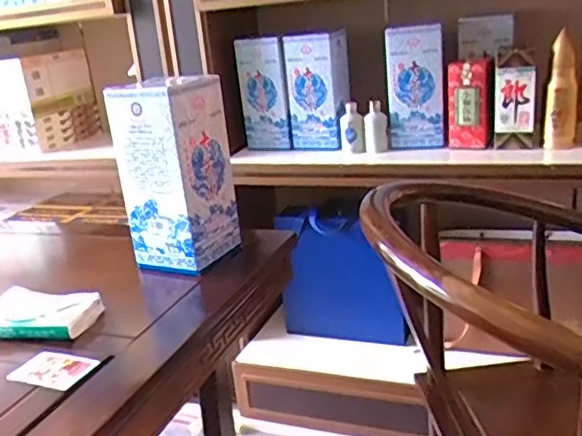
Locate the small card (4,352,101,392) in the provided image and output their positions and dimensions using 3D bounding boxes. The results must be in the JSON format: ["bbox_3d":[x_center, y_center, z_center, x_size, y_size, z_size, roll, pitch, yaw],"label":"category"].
[{"bbox_3d":[-0.272,0.173,0.691,0.097,0.006,0.059,1,23,25],"label":"small card"}]

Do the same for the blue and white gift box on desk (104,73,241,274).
[{"bbox_3d":[-0.175,-0.072,0.935,0.117,0.277,0.124,8,23,35],"label":"blue and white gift box on desk"}]

